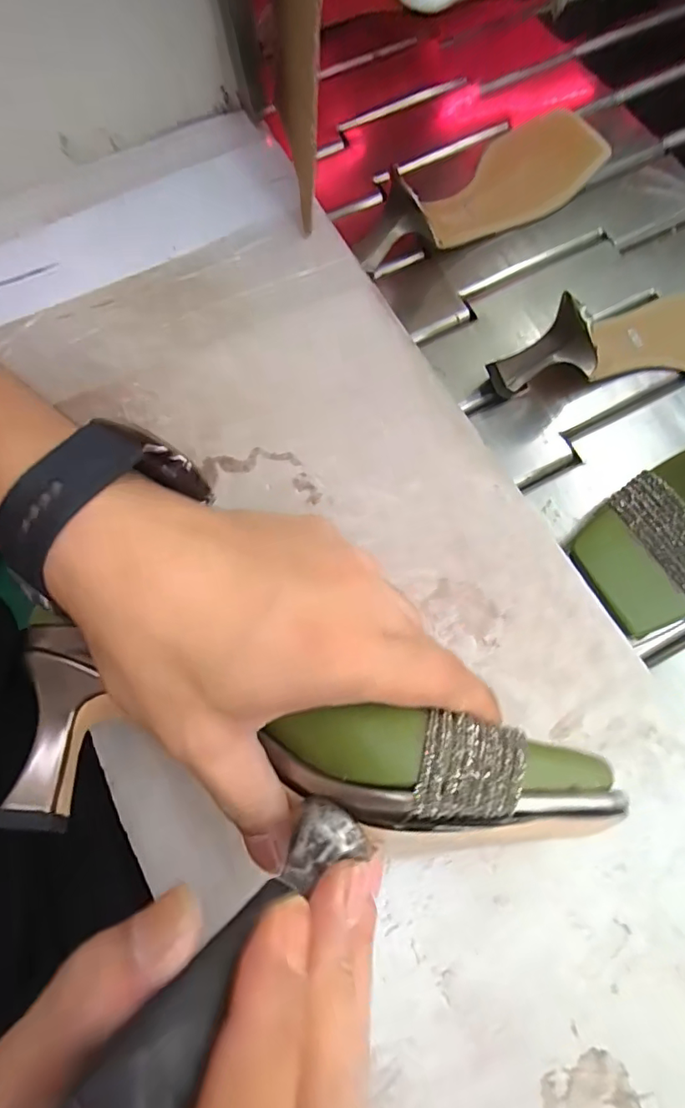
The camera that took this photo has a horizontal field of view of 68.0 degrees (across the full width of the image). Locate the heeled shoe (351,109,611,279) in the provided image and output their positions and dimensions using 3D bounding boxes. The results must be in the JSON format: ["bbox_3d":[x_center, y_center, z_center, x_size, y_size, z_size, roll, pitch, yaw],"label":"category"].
[{"bbox_3d":[0.107,-0.270,0.366,0.226,0.057,0.074,-42,77,-10],"label":"heeled shoe"}]

